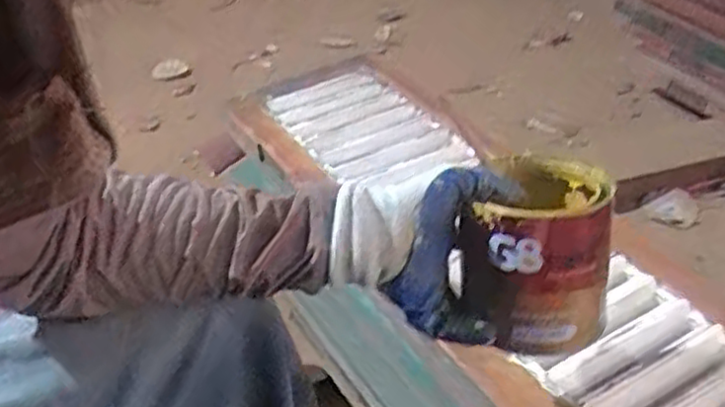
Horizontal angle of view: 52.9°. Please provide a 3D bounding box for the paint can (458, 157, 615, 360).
[{"bbox_3d":[0.141,0.037,0.558,0.104,0.121,0.125,-1,22,20],"label":"paint can"}]

